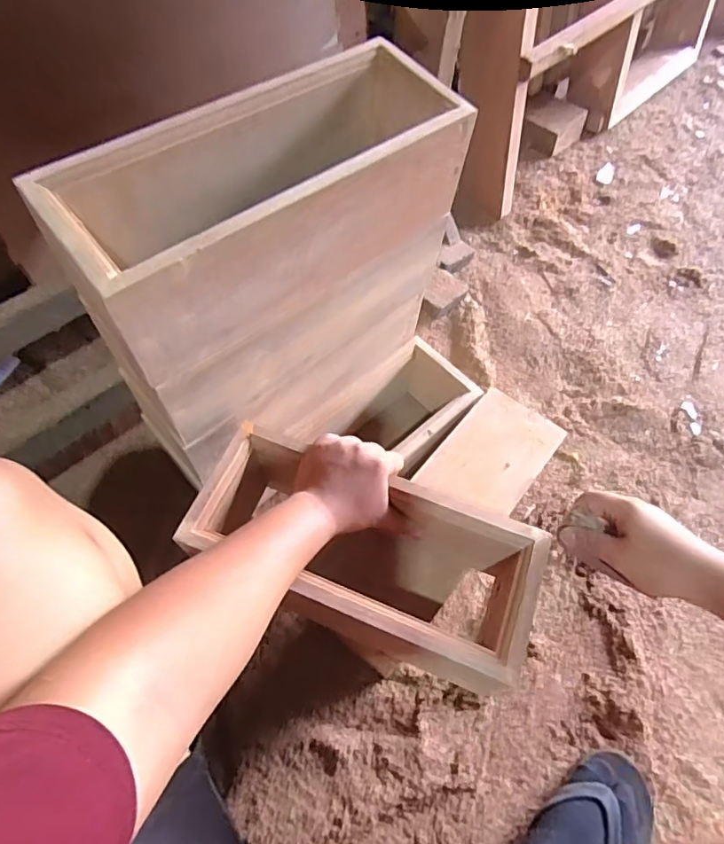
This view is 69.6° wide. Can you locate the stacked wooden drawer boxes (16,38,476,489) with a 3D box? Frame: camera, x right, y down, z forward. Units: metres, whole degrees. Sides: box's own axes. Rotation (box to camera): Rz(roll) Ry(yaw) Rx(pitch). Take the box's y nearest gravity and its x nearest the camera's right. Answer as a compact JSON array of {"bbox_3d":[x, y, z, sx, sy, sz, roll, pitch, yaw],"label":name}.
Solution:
[{"bbox_3d":[-0.087,-0.150,0.642,0.169,0.424,0.399,41,68,20],"label":"stacked wooden drawer boxes"}]

